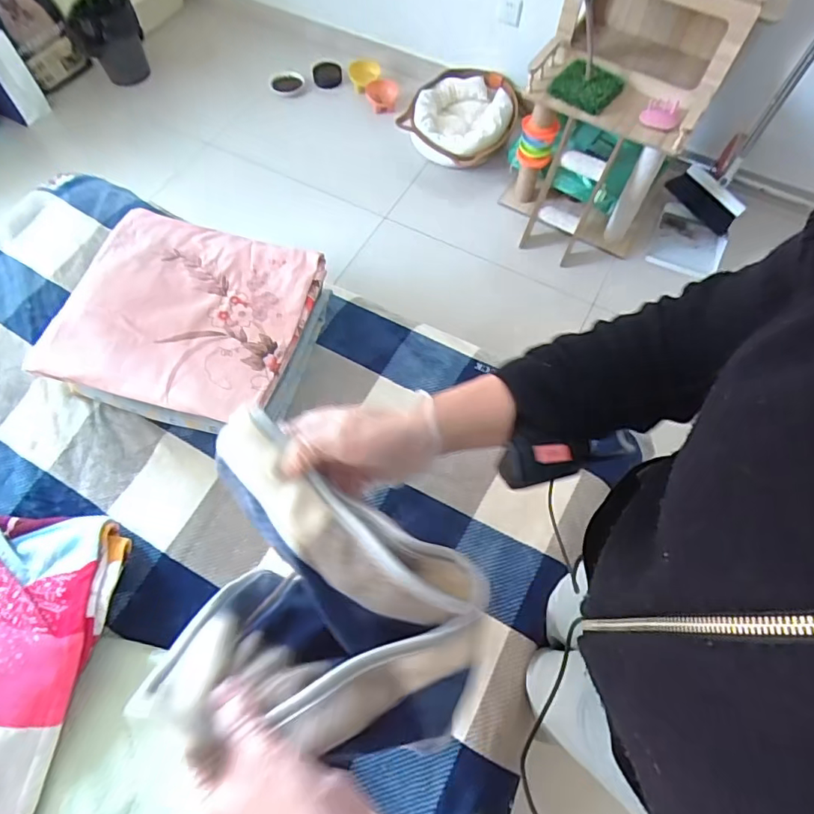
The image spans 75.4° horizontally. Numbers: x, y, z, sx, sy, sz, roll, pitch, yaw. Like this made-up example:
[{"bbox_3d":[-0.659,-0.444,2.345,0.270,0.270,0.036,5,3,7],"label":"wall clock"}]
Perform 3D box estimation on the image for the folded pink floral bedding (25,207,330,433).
[{"bbox_3d":[-0.401,-0.157,0.996,0.416,0.128,0.385,16,64,7],"label":"folded pink floral bedding"}]

